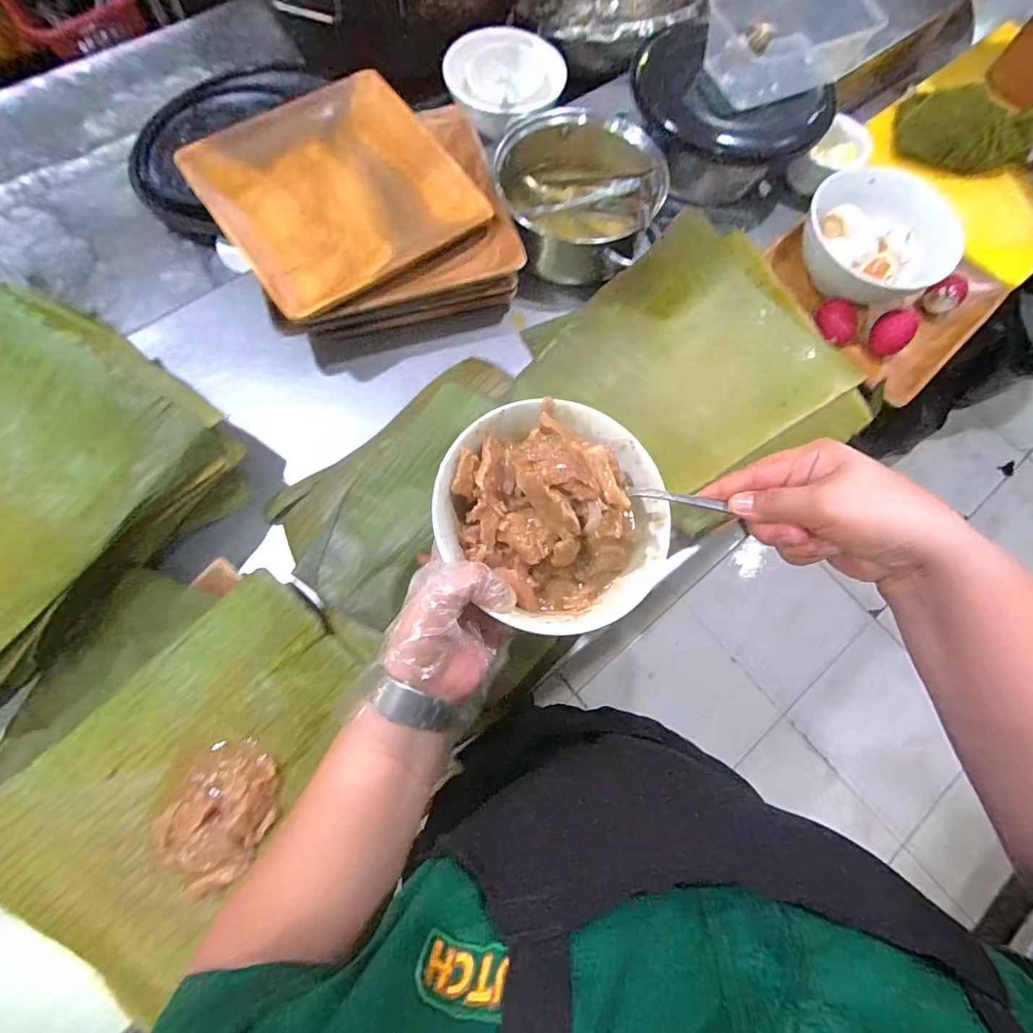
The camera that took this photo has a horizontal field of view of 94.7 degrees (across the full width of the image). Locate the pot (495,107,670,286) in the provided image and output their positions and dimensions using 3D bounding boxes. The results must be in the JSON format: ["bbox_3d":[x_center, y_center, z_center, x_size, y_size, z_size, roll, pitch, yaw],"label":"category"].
[{"bbox_3d":[0.075,-0.379,0.561,0.205,0.106,0.175,23,74,5],"label":"pot"}]

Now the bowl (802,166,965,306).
[{"bbox_3d":[0.410,-0.324,0.559,0.147,0.061,0.147,1,73,-2],"label":"bowl"}]

